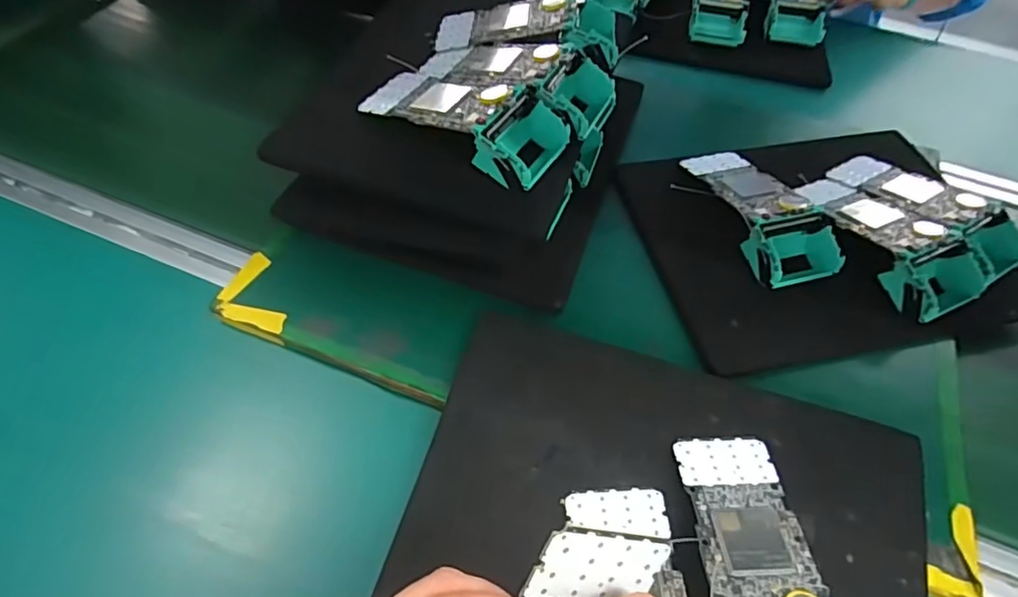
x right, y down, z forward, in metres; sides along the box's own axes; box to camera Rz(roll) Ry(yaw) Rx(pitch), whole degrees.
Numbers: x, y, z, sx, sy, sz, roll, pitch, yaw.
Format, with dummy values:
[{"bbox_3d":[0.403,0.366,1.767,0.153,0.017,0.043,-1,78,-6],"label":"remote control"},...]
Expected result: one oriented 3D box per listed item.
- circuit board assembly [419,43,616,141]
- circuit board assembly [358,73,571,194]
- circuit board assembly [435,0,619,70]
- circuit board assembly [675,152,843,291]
[{"bbox_3d":[0.000,-0.203,0.508,0.187,0.047,0.079,27,57,14],"label":"circuit board assembly"},{"bbox_3d":[-0.041,-0.153,0.471,0.175,0.045,0.074,28,58,15],"label":"circuit board assembly"},{"bbox_3d":[0.022,-0.264,0.551,0.186,0.041,0.079,6,55,0],"label":"circuit board assembly"},{"bbox_3d":[0.233,-0.088,0.539,0.086,0.052,0.177,-18,58,-16],"label":"circuit board assembly"}]

